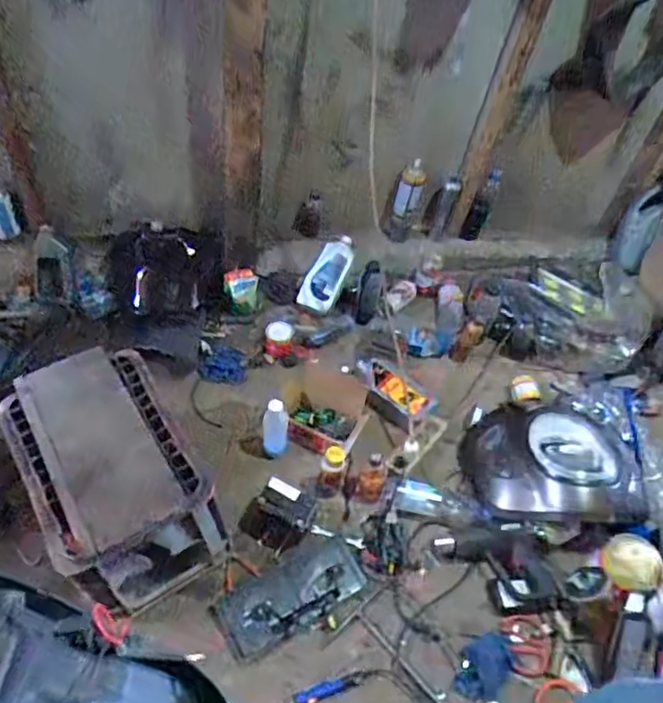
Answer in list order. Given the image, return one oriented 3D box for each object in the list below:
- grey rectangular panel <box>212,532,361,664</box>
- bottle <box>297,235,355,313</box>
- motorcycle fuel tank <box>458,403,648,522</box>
[{"bbox_3d":[-0.081,0.493,1.172,0.298,0.020,0.138,-22,56,-21],"label":"grey rectangular panel"},{"bbox_3d":[-0.018,-0.240,1.704,0.113,0.072,0.241,26,85,17],"label":"bottle"},{"bbox_3d":[0.519,0.245,1.343,0.387,0.137,0.324,10,47,1],"label":"motorcycle fuel tank"}]

